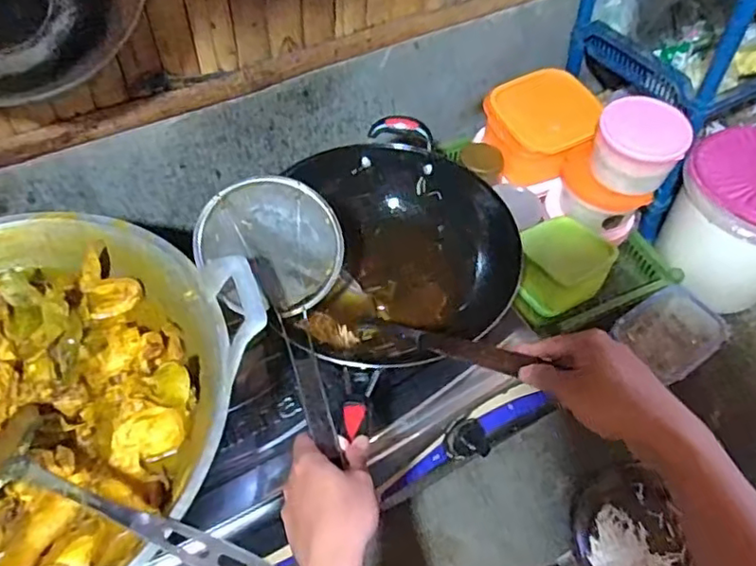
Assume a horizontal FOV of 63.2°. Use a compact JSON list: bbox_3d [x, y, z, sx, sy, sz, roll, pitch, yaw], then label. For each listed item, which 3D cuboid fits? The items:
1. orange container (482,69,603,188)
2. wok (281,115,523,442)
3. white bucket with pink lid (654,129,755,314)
[{"bbox_3d":[0.249,-0.227,0.914,0.138,0.097,0.151,-17,58,-12],"label":"orange container"},{"bbox_3d":[0.002,-0.041,0.731,0.266,0.097,0.294,-26,60,-17],"label":"wok"},{"bbox_3d":[0.524,-0.081,0.882,0.196,0.210,0.188,0,56,-1],"label":"white bucket with pink lid"}]

